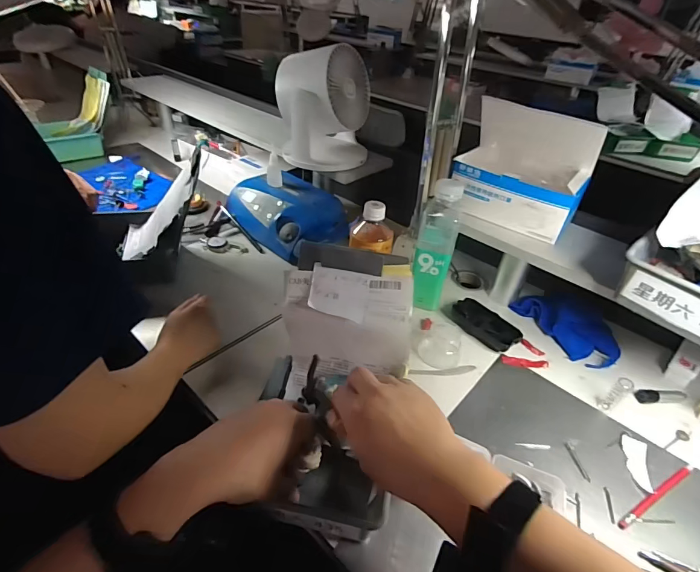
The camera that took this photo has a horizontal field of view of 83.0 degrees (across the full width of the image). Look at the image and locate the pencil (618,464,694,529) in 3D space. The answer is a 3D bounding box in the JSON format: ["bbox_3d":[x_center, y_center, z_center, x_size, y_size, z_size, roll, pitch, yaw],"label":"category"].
[{"bbox_3d":[0.350,0.231,0.444,0.147,0.013,0.011,-16,42,-25],"label":"pencil"}]

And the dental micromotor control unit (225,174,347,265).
[{"bbox_3d":[-0.129,-0.159,0.826,0.181,0.086,0.252,-27,48,-28],"label":"dental micromotor control unit"}]

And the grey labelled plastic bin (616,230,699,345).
[{"bbox_3d":[0.422,0.004,0.470,0.140,0.065,0.163,-25,47,-33],"label":"grey labelled plastic bin"}]

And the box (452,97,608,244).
[{"bbox_3d":[0.269,-0.184,0.621,0.198,0.159,0.098,24,42,23],"label":"box"}]

